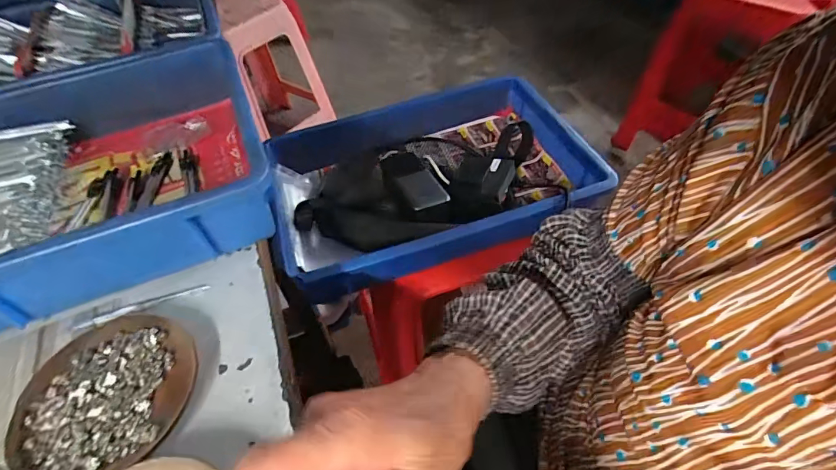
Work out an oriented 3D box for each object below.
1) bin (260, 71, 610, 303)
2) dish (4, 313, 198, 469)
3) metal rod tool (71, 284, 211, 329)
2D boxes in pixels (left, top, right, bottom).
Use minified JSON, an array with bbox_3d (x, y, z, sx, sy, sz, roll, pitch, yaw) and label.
[{"bbox_3d":[0.017,-0.084,0.628,0.426,0.086,0.297,-15,49,-9],"label":"bin"},{"bbox_3d":[-0.212,0.109,0.294,0.114,0.018,0.112,-2,49,3],"label":"dish"},{"bbox_3d":[-0.226,0.057,0.349,0.105,0.005,0.012,-19,50,-11],"label":"metal rod tool"}]

